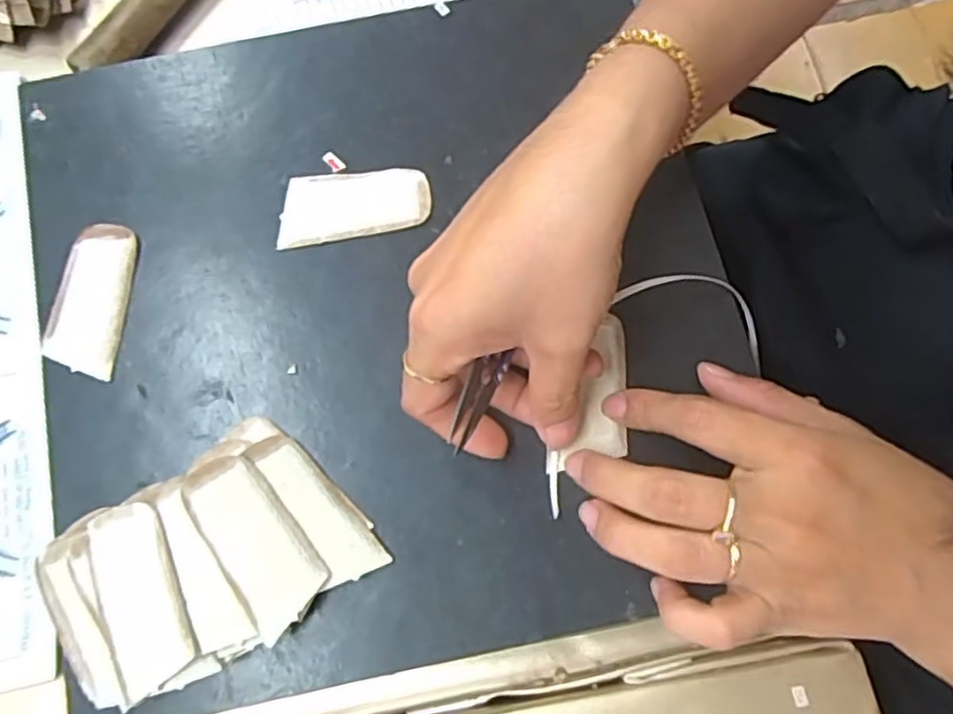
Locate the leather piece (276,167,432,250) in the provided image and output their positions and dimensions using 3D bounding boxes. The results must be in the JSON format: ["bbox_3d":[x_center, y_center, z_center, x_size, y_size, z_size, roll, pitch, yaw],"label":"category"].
[{"bbox_3d":[-0.057,-0.071,0.314,0.069,0.004,0.032,-11,76,-2],"label":"leather piece"}]

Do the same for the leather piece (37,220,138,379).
[{"bbox_3d":[-0.172,-0.026,0.304,0.032,0.004,0.069,4,76,2],"label":"leather piece"}]

